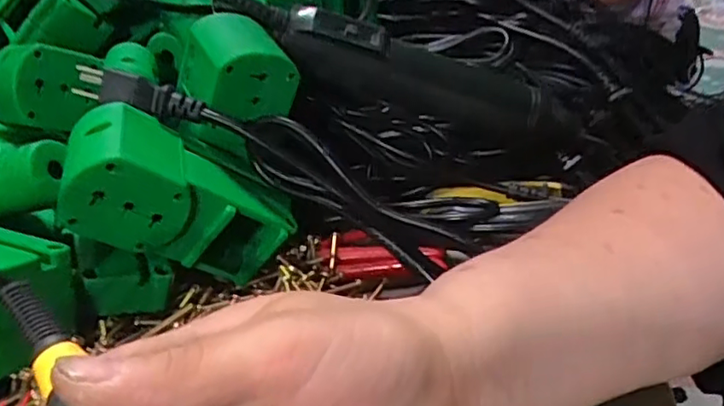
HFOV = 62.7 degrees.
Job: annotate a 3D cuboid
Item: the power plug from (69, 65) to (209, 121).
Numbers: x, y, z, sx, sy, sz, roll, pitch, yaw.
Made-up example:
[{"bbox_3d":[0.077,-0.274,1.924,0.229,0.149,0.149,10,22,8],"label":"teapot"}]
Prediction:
[{"bbox_3d":[-0.117,-0.058,0.308,0.070,0.018,0.018,16,31,2],"label":"power plug"}]

